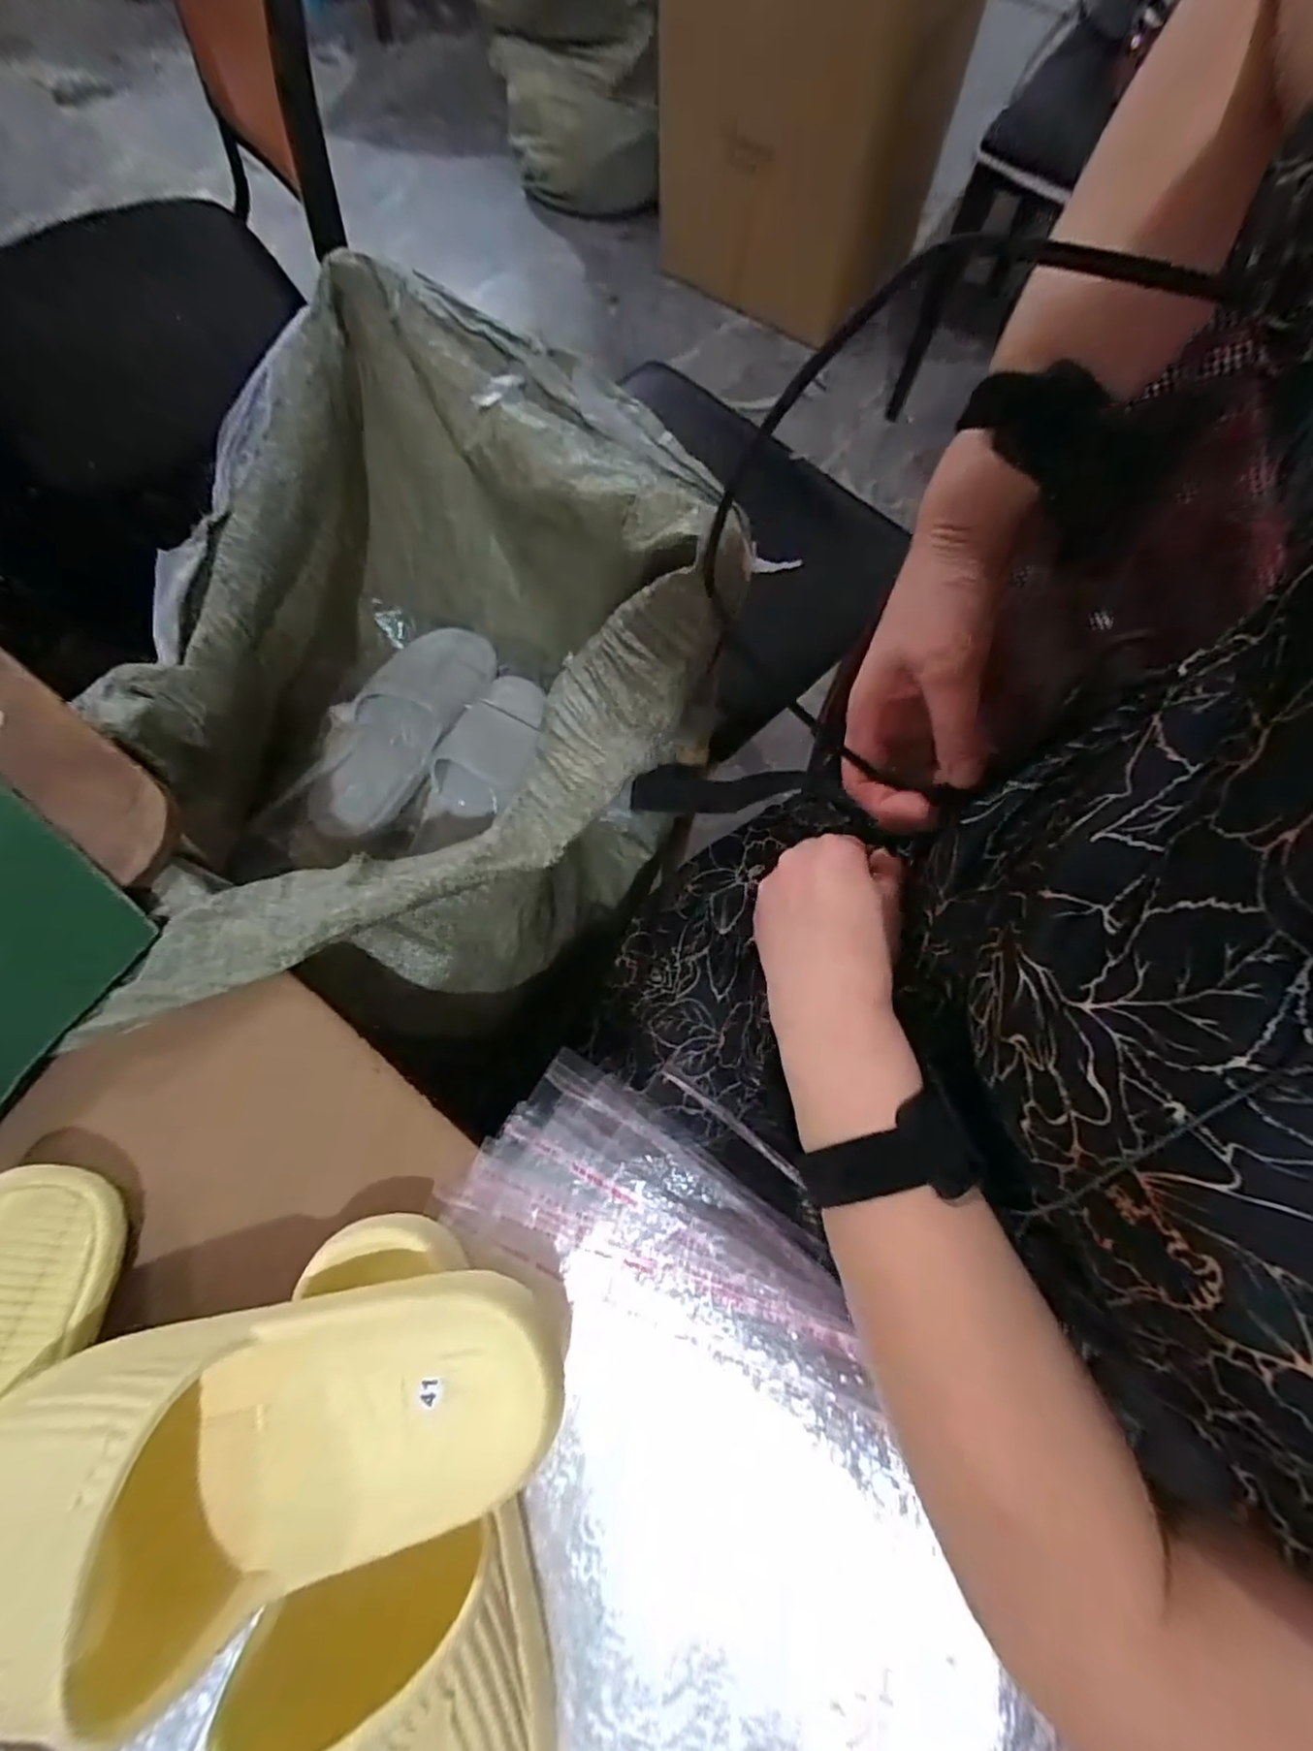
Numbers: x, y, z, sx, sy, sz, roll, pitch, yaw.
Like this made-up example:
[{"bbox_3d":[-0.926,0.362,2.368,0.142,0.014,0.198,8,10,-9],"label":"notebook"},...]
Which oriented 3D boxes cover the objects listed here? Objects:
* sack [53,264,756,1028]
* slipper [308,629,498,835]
[{"bbox_3d":[-0.214,-0.156,0.550,0.443,0.303,0.474,42,78,10],"label":"sack"},{"bbox_3d":[-0.262,-0.160,0.679,0.103,0.057,0.265,30,76,8],"label":"slipper"}]

